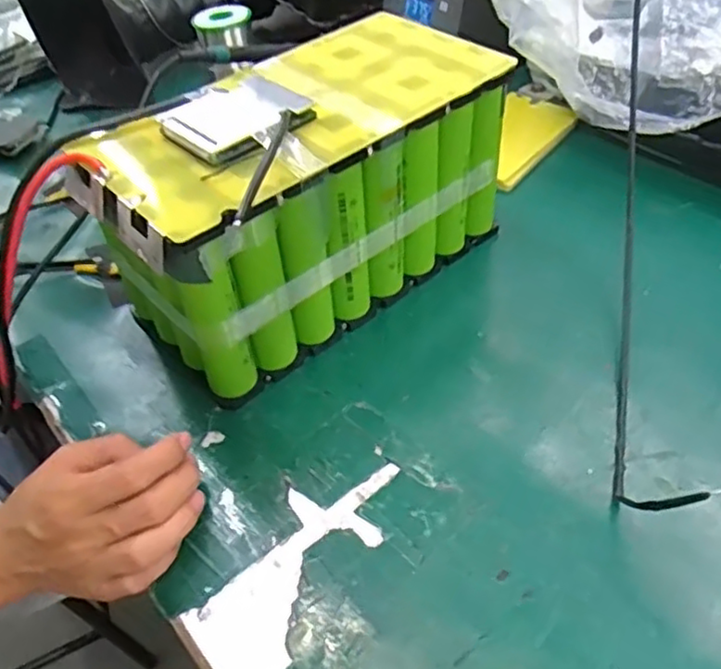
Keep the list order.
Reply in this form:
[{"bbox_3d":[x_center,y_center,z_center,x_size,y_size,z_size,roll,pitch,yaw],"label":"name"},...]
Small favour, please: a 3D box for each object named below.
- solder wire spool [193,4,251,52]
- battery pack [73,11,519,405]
[{"bbox_3d":[-0.160,-0.361,0.797,0.065,0.036,0.065,-4,47,4],"label":"solder wire spool"},{"bbox_3d":[-0.036,-0.101,0.490,0.279,0.153,0.139,-35,51,-25],"label":"battery pack"}]

